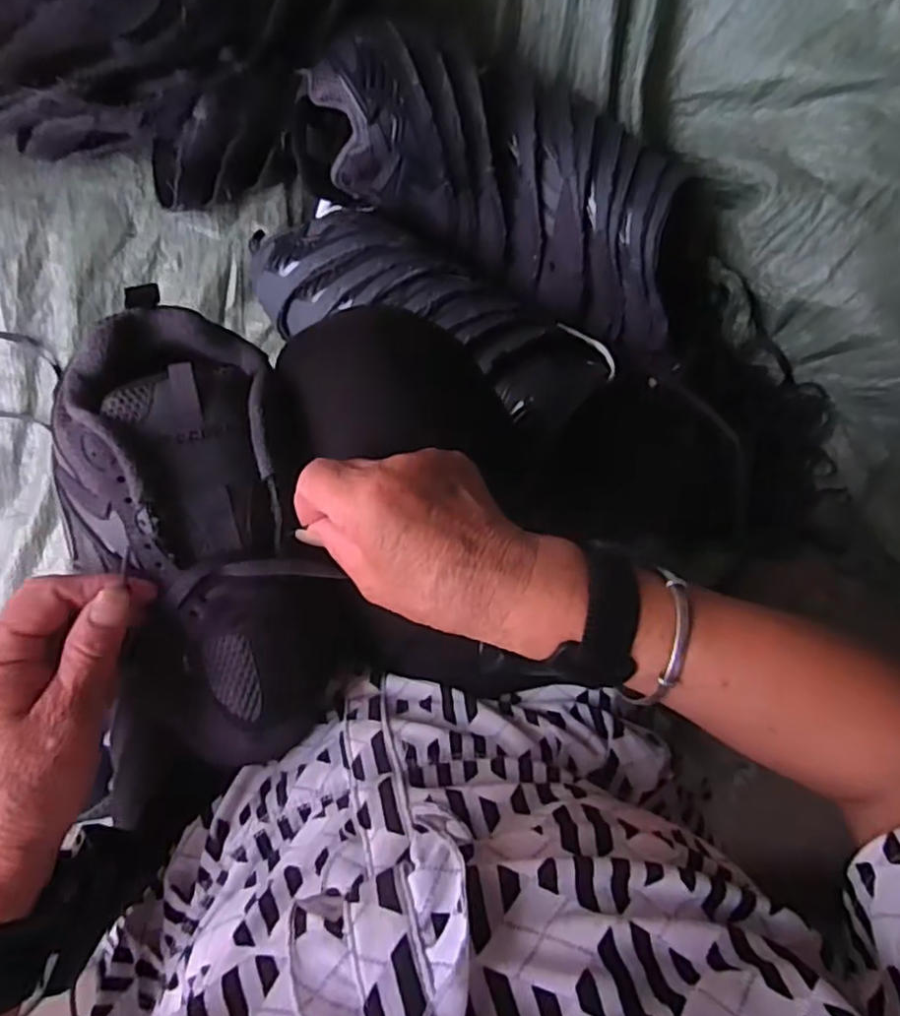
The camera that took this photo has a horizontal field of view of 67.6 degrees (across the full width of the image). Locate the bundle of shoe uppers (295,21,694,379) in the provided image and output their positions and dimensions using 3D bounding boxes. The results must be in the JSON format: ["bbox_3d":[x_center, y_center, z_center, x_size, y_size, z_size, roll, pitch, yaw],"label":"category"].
[{"bbox_3d":[0.067,-0.302,0.643,0.413,0.137,0.183,21,88,-26],"label":"bundle of shoe uppers"}]

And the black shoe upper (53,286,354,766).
[{"bbox_3d":[-0.133,0.017,0.351,0.115,0.076,0.236,-19,96,-7],"label":"black shoe upper"}]

